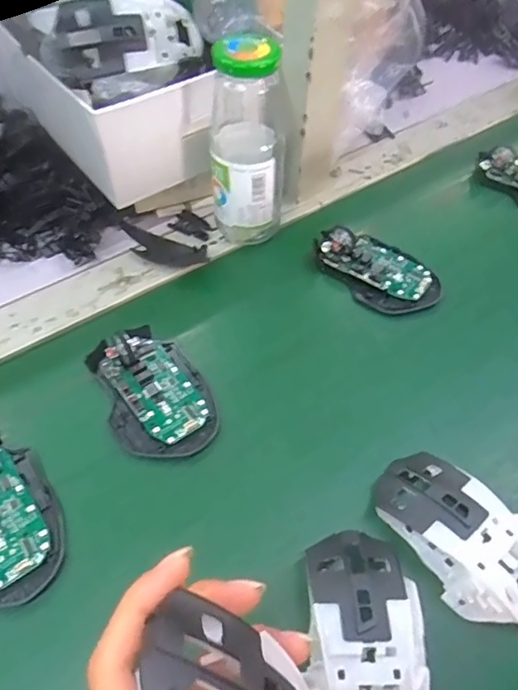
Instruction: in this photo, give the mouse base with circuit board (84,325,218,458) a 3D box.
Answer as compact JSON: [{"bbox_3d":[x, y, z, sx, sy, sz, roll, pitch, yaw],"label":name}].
[{"bbox_3d":[-0.077,0.029,0.390,0.070,0.028,0.106,-23,58,-17],"label":"mouse base with circuit board"}]

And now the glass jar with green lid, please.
[{"bbox_3d":[-0.009,-0.161,0.443,0.061,0.162,0.060,0,54,-2],"label":"glass jar with green lid"}]

